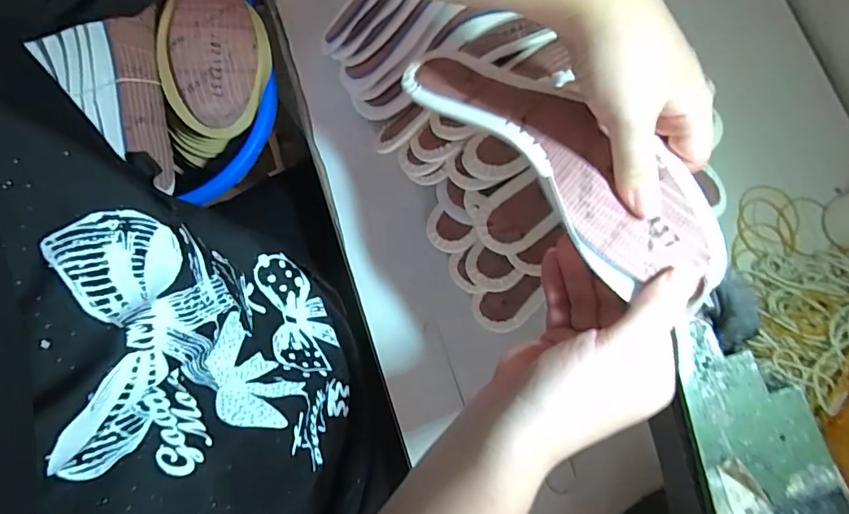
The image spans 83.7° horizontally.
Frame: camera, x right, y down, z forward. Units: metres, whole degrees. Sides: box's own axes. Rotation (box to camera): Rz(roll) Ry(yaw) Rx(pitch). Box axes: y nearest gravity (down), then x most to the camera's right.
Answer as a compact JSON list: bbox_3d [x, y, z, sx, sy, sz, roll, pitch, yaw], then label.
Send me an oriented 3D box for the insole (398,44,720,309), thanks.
[{"bbox_3d":[0.079,-0.066,0.291,0.075,0.023,0.230,-42,69,-7],"label":"insole"}]

